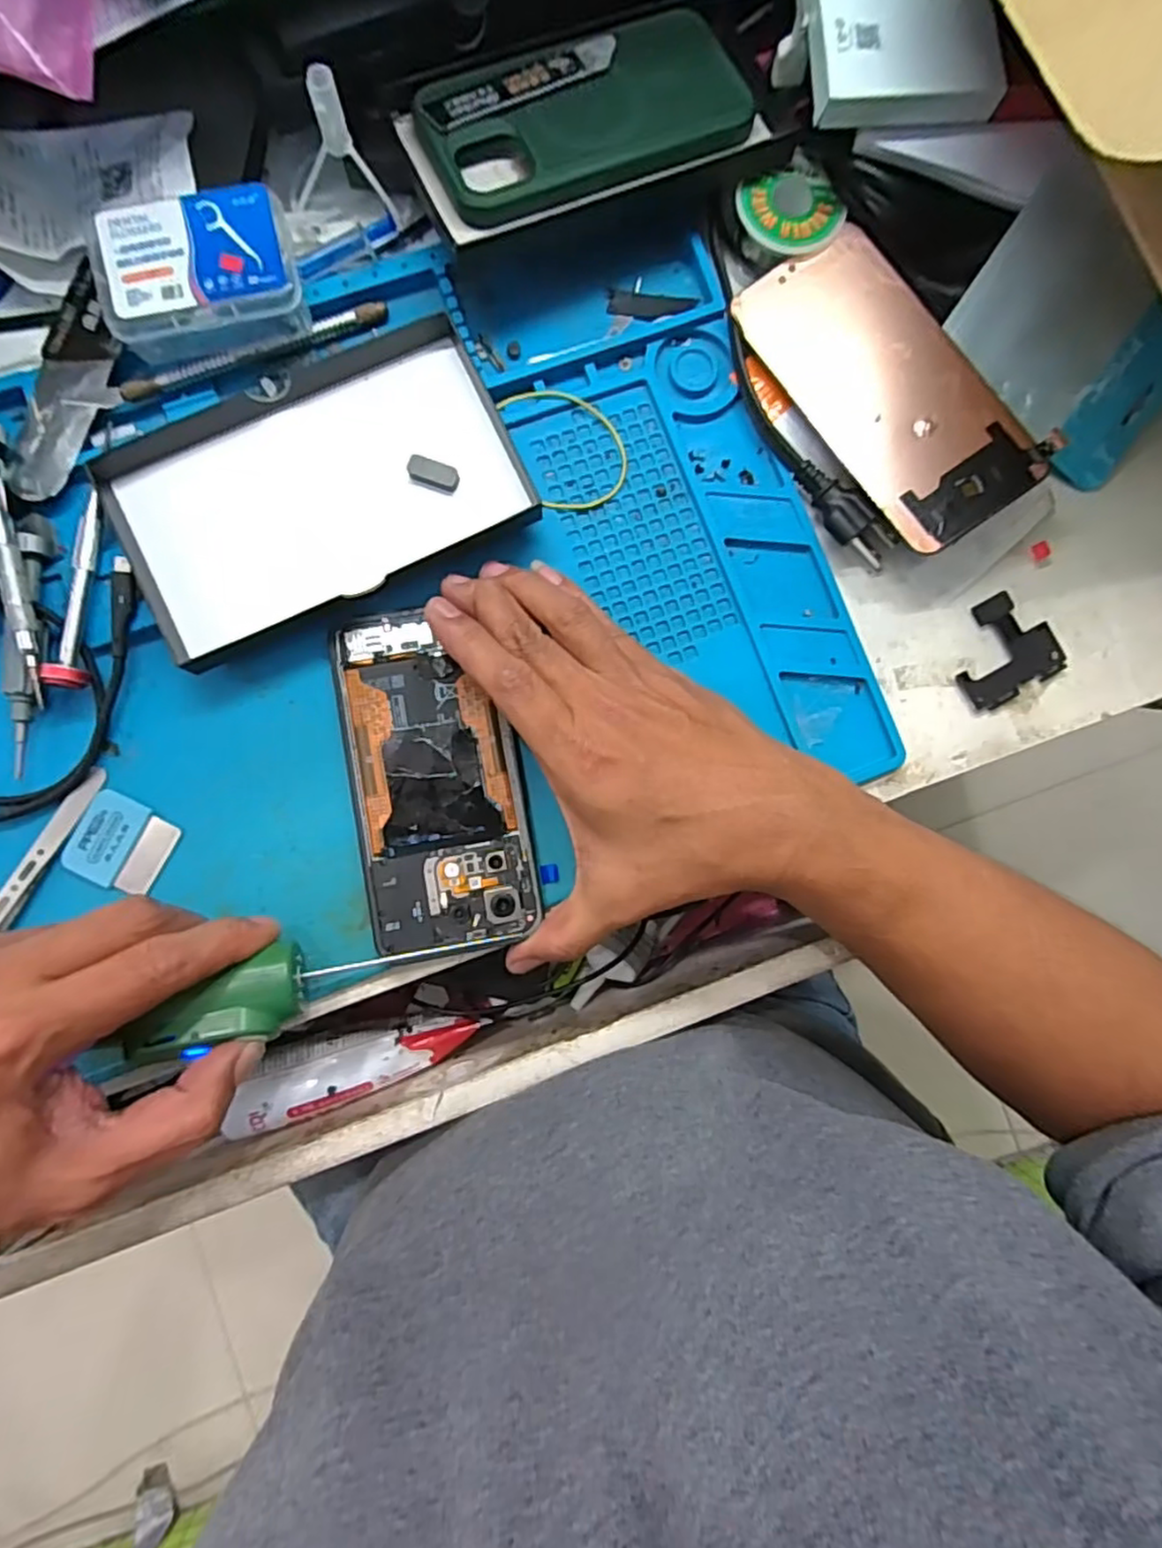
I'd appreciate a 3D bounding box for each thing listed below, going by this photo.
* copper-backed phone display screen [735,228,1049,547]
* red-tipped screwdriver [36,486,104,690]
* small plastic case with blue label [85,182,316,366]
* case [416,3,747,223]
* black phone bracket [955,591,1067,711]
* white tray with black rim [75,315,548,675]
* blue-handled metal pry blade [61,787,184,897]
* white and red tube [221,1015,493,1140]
[{"bbox_3d":[0.147,-0.185,0.321,0.074,0.007,0.156,-34,84,3],"label":"copper-backed phone display screen"},{"bbox_3d":[-0.223,-0.082,0.297,0.012,0.016,0.087,5,85,-2],"label":"red-tipped screwdriver"},{"bbox_3d":[-0.167,-0.223,0.296,0.081,0.024,0.054,-6,86,-3],"label":"small plastic case with blue label"},{"bbox_3d":[0.003,-0.304,0.308,0.146,0.014,0.070,-23,87,-4],"label":"case"},{"bbox_3d":[0.211,-0.063,0.336,0.055,0.004,0.048,-27,87,-5],"label":"black phone bracket"},{"bbox_3d":[-0.119,-0.131,0.310,0.176,0.019,0.103,-25,87,-4],"label":"white tray with black rim"},{"bbox_3d":[-0.208,0.033,0.307,0.041,0.006,0.040,25,85,-1],"label":"blue-handled metal pry blade"},{"bbox_3d":[-0.116,0.154,0.355,0.126,0.027,0.038,-14,86,-4],"label":"white and red tube"}]

